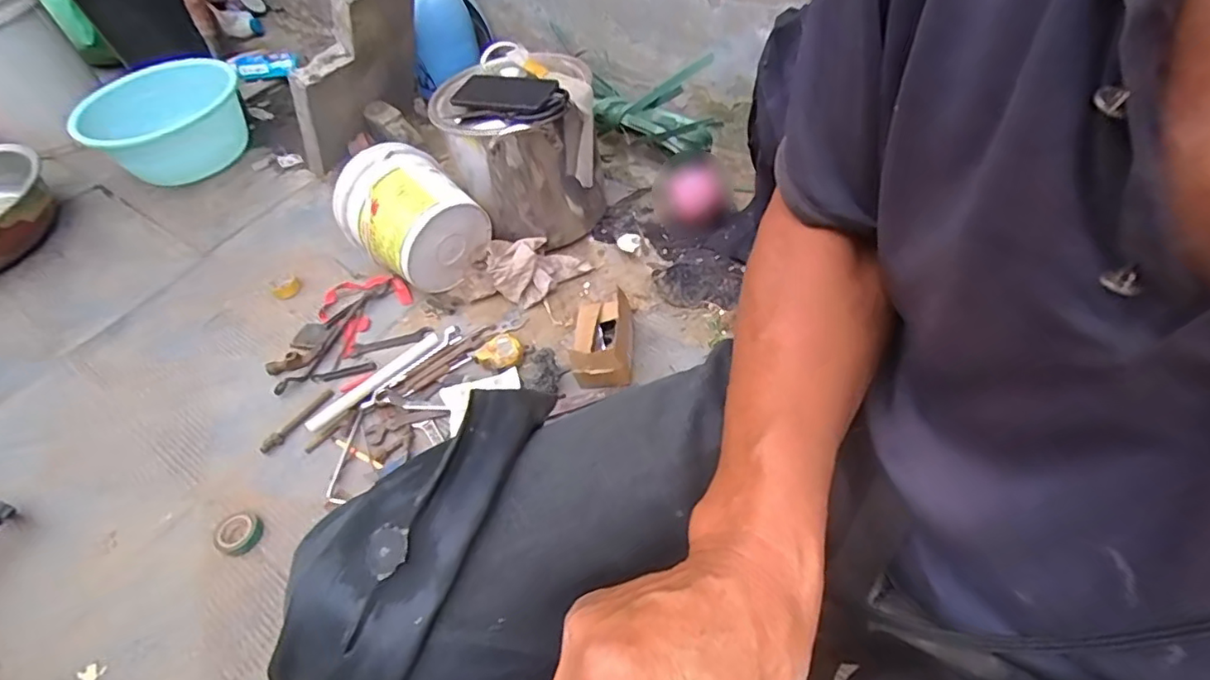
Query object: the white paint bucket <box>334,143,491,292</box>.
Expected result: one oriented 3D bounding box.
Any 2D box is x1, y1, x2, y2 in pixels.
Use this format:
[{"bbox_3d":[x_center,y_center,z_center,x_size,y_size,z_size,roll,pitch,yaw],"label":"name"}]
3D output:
[{"bbox_3d":[-0.330,-0.205,1.037,0.178,0.218,0.176,30,60,26],"label":"white paint bucket"}]

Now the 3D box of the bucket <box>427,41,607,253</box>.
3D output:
[{"bbox_3d":[-0.147,-0.349,1.076,0.259,0.303,0.281,-3,51,4],"label":"bucket"}]

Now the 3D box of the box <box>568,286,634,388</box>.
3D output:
[{"bbox_3d":[-0.003,0.001,0.920,0.091,0.079,0.137,-1,51,4],"label":"box"}]

